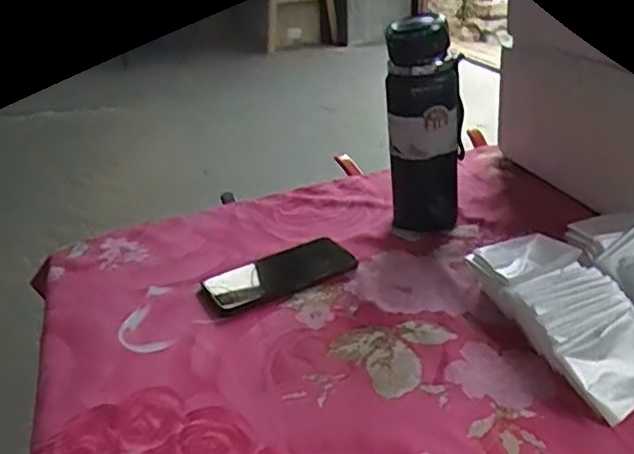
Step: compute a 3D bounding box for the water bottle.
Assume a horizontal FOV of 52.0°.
[{"bbox_3d":[0.124,-0.113,0.739,0.081,0.245,0.079,-3,27,10],"label":"water bottle"}]

